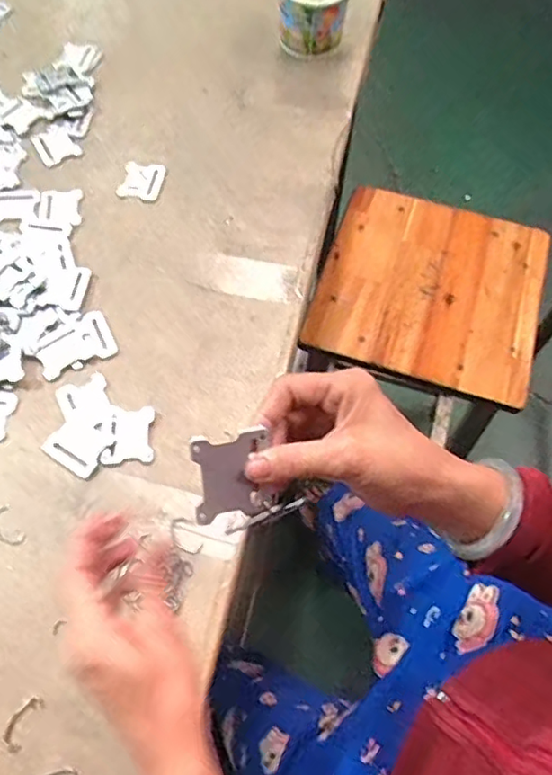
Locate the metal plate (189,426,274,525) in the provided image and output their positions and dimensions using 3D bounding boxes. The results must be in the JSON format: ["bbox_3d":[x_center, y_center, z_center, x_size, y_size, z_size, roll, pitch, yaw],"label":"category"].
[{"bbox_3d":[-0.024,0.048,0.318,0.042,0.004,0.048,-8,102,-19],"label":"metal plate"}]

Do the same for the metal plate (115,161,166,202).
[{"bbox_3d":[-0.148,-0.228,0.645,0.044,0.008,0.049,13,71,-7],"label":"metal plate"}]

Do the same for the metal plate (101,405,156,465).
[{"bbox_3d":[-0.128,0.041,0.508,0.042,0.007,0.050,1,63,-1],"label":"metal plate"}]

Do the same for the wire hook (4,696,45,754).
[{"bbox_3d":[-0.180,0.237,0.412,0.017,0.004,0.035,23,65,10],"label":"wire hook"}]

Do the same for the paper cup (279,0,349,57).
[{"bbox_3d":[0.046,-0.481,0.731,0.090,0.085,0.097,1,64,-1],"label":"paper cup"}]

